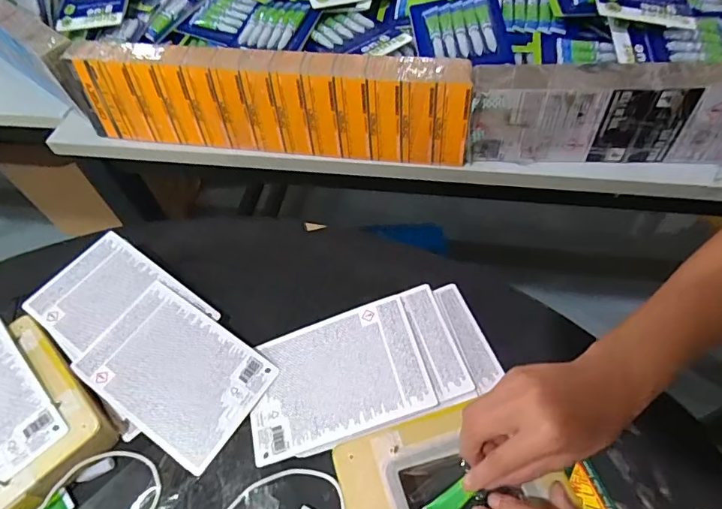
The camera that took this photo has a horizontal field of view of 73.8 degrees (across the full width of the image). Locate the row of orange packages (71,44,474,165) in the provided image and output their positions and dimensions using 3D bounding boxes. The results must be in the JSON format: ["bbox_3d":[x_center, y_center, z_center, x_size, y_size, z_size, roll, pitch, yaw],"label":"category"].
[{"bbox_3d":[-0.122,-0.197,0.616,0.513,0.120,0.058,8,55,10],"label":"row of orange packages"}]

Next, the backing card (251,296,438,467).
[{"bbox_3d":[-0.025,0.114,0.452,0.165,0.005,0.112,-20,55,4],"label":"backing card"}]

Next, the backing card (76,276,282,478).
[{"bbox_3d":[-0.181,0.110,0.468,0.170,0.008,0.115,33,68,13],"label":"backing card"}]

